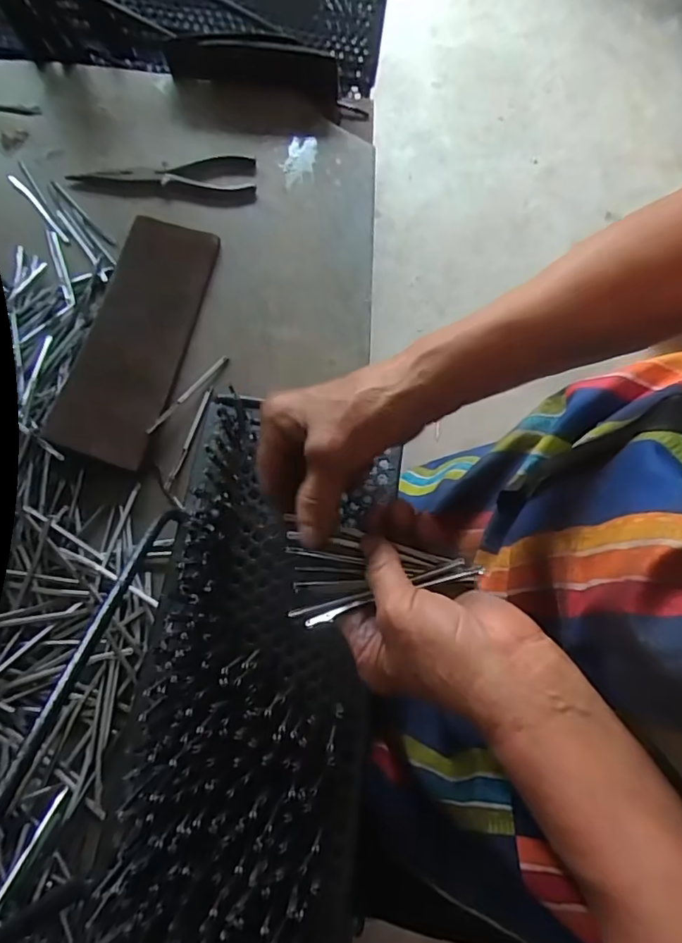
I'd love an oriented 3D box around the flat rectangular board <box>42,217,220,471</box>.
[{"bbox_3d":[-0.184,-0.126,0.508,0.087,0.015,0.246,14,69,-9],"label":"flat rectangular board"}]

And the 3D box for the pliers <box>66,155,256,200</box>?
[{"bbox_3d":[-0.183,-0.309,0.577,0.186,0.009,0.054,-1,70,-3],"label":"pliers"}]

